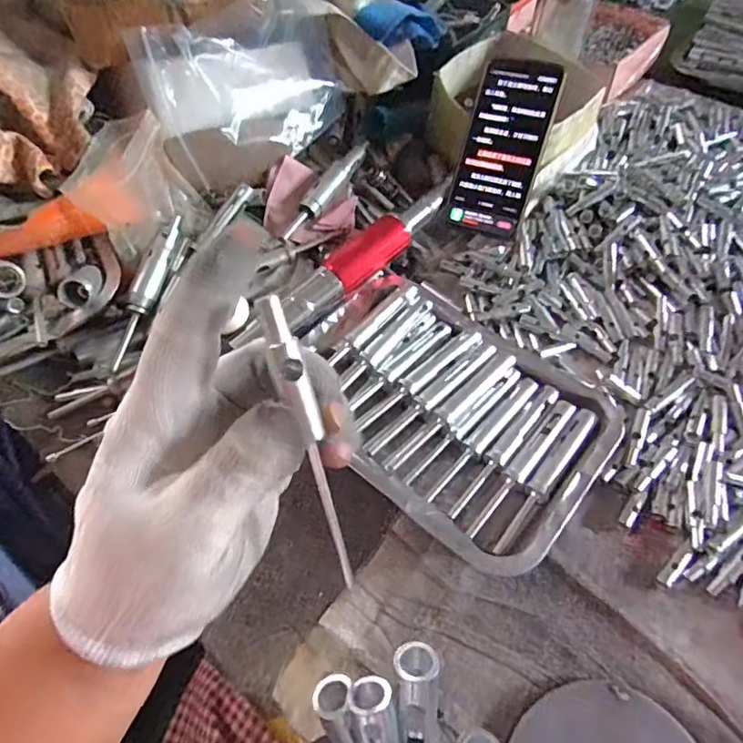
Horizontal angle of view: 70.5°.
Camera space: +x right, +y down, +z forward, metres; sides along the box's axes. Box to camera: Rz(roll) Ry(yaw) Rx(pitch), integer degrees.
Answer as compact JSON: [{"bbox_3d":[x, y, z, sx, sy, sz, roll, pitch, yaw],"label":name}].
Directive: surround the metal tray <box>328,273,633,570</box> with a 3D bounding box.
[{"bbox_3d":[0.075,0.026,0.431,0.226,0.034,0.201,36,66,18],"label":"metal tray"}]

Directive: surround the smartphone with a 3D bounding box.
[{"bbox_3d":[0.126,-0.213,0.505,0.074,0.008,0.158,18,100,14],"label":"smartphone"}]

